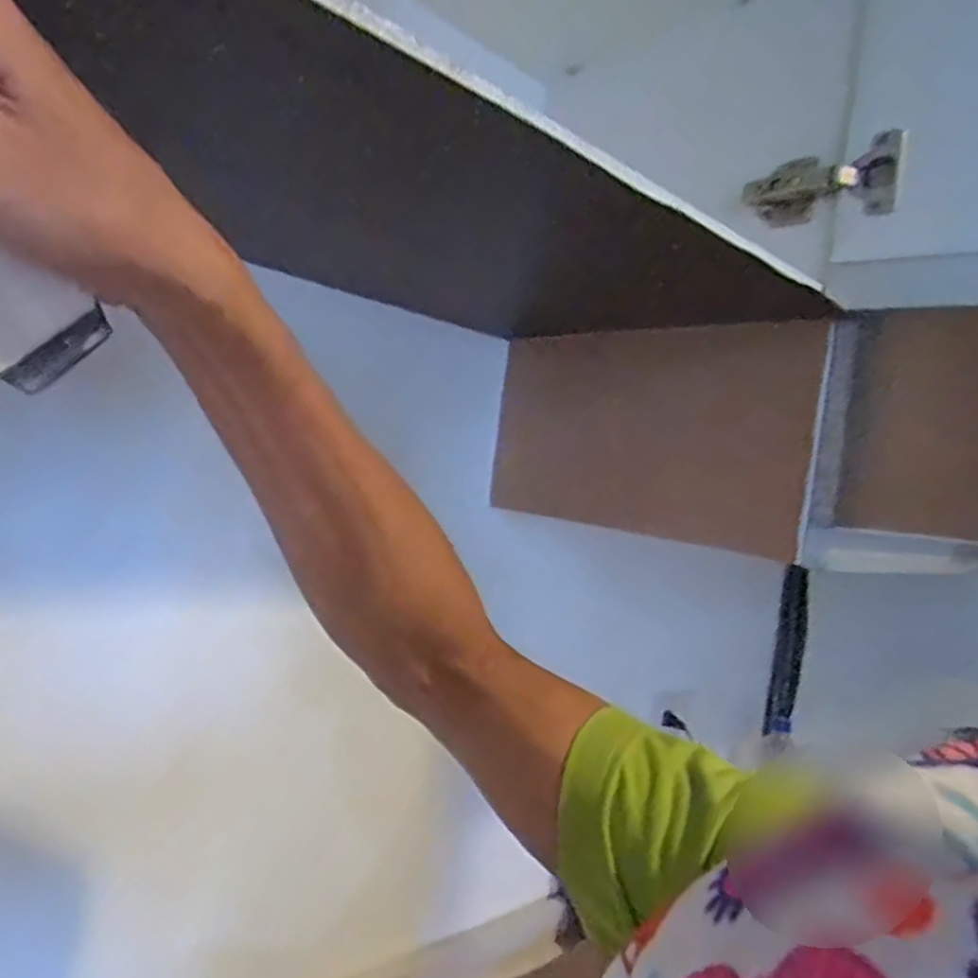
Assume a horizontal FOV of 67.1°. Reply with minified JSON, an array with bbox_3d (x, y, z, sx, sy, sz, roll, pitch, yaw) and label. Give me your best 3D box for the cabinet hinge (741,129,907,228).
[{"bbox_3d":[0.272,-0.247,0.602,0.117,0.052,0.046,-5,-4,25],"label":"cabinet hinge"}]

